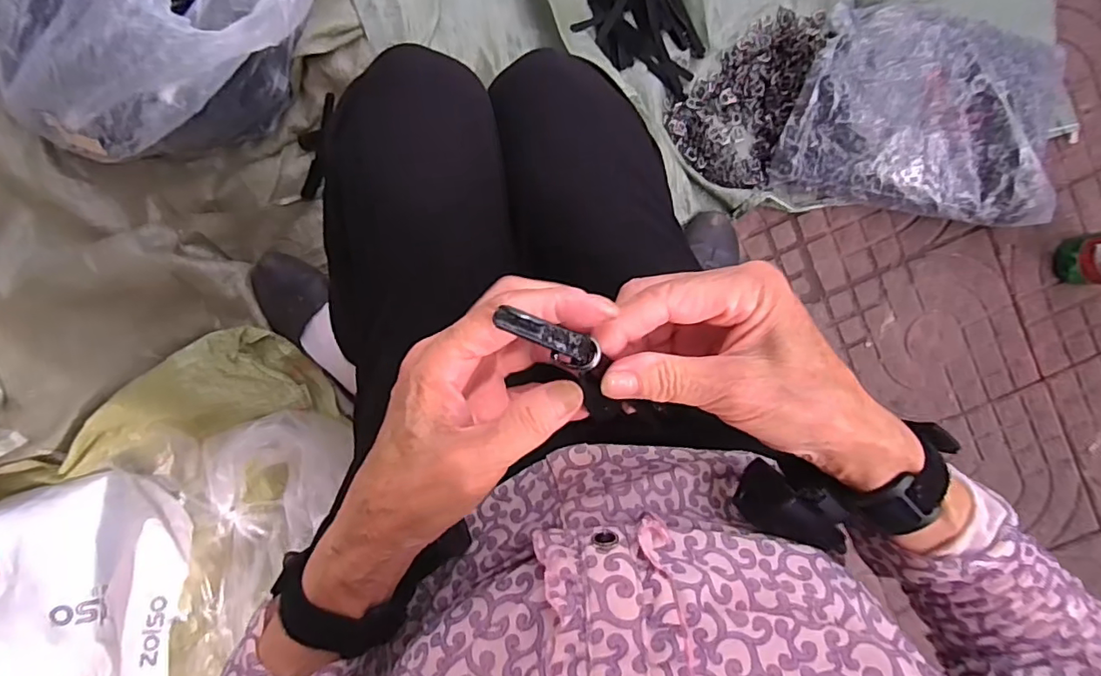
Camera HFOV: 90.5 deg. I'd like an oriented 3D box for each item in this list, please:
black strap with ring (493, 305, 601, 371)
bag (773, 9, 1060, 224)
[{"bbox_3d":[0.000,0.001,0.231,0.045,0.006,0.015,26,97,-10],"label":"black strap with ring"},{"bbox_3d":[0.493,-0.286,0.709,0.349,0.069,0.241,10,98,-5],"label":"bag"}]

